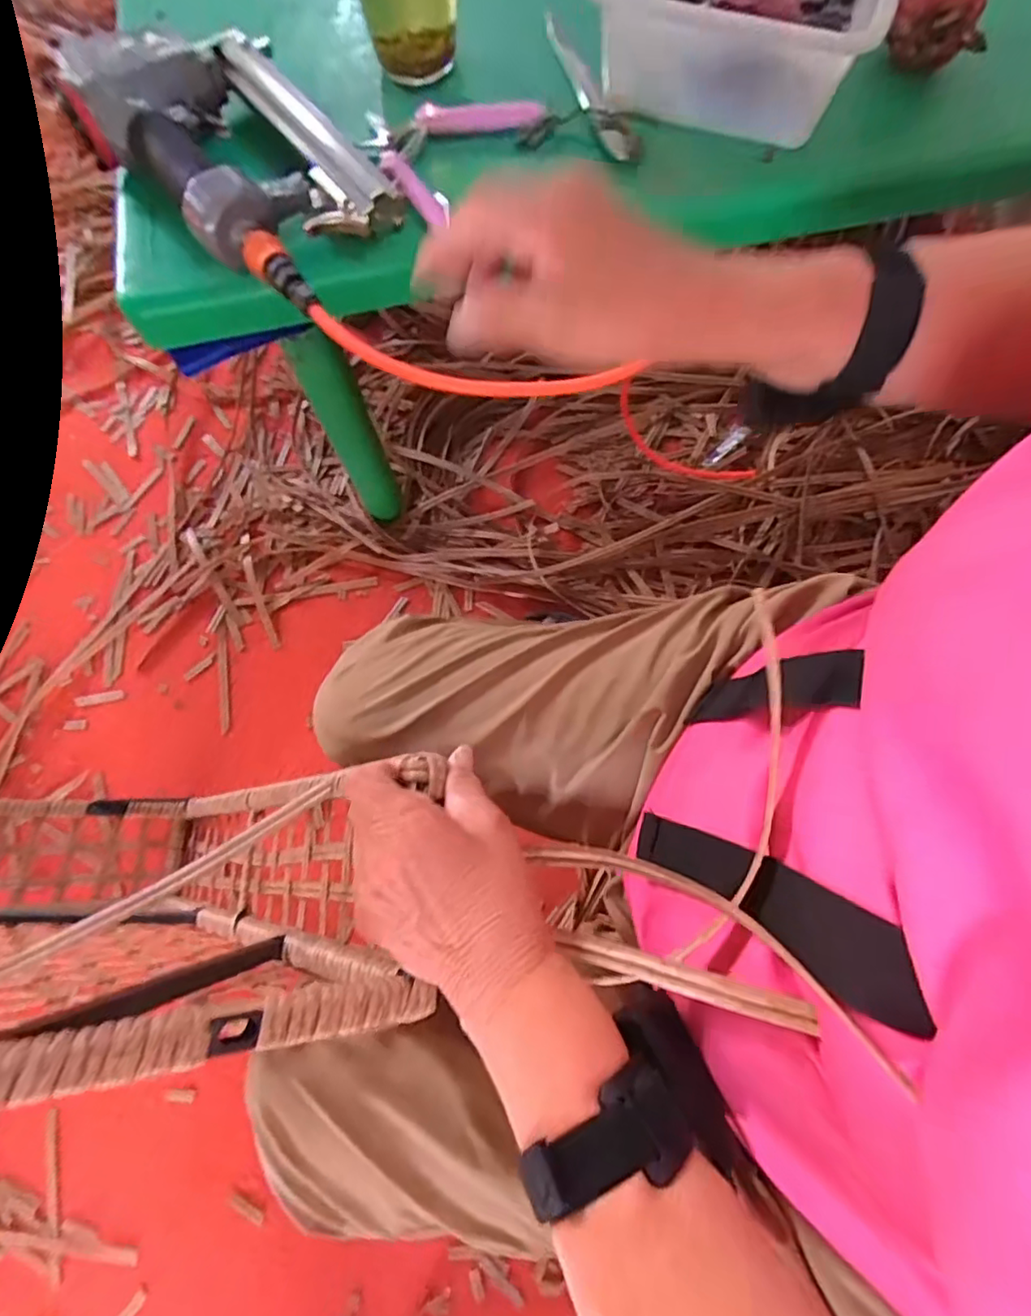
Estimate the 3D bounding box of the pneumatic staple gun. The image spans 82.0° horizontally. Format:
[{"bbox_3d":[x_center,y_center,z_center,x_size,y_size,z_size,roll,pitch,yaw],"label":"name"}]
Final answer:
[{"bbox_3d":[-0.193,-0.369,0.425,0.260,0.048,0.149,42,79,13],"label":"pneumatic staple gun"}]

